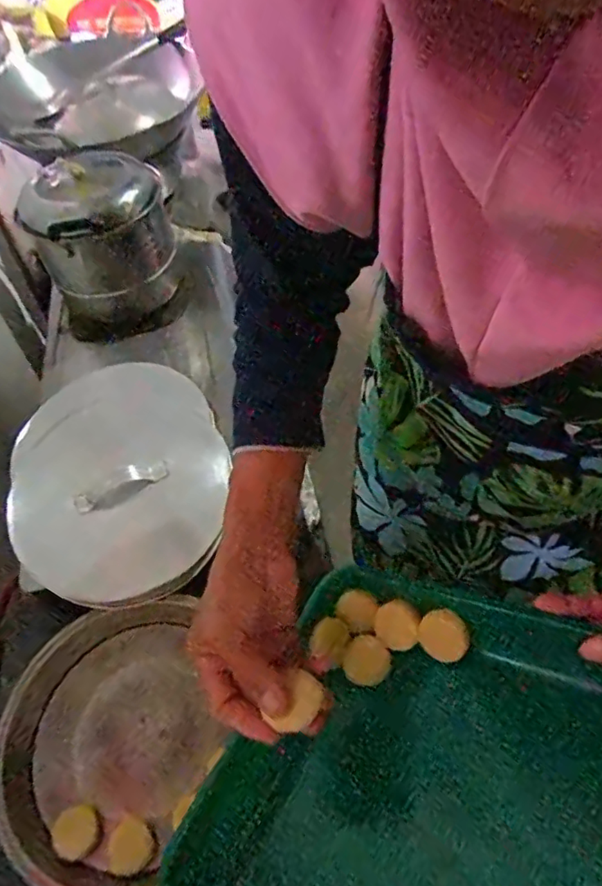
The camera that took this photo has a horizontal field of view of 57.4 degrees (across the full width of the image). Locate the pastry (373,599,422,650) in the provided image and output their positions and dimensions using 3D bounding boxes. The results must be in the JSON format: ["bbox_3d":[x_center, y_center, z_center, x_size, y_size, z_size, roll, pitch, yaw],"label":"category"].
[{"bbox_3d":[0.082,0.152,0.459,0.040,0.014,0.040,-11,70,33],"label":"pastry"}]

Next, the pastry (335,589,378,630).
[{"bbox_3d":[0.053,0.147,0.490,0.039,0.019,0.034,34,90,38],"label":"pastry"}]

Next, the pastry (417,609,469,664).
[{"bbox_3d":[0.115,0.154,0.439,0.036,0.017,0.038,-42,55,1],"label":"pastry"}]

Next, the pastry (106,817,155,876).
[{"bbox_3d":[-0.156,0.365,0.497,0.040,0.009,0.041,-1,54,1],"label":"pastry"}]

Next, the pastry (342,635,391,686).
[{"bbox_3d":[0.056,0.184,0.465,0.040,0.015,0.040,-14,57,23],"label":"pastry"}]

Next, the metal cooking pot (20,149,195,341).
[{"bbox_3d":[-0.322,-0.333,0.913,0.208,0.204,0.198,-1,54,1],"label":"metal cooking pot"}]

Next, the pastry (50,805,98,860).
[{"bbox_3d":[-0.209,0.360,0.509,0.038,0.011,0.039,-1,54,1],"label":"pastry"}]

